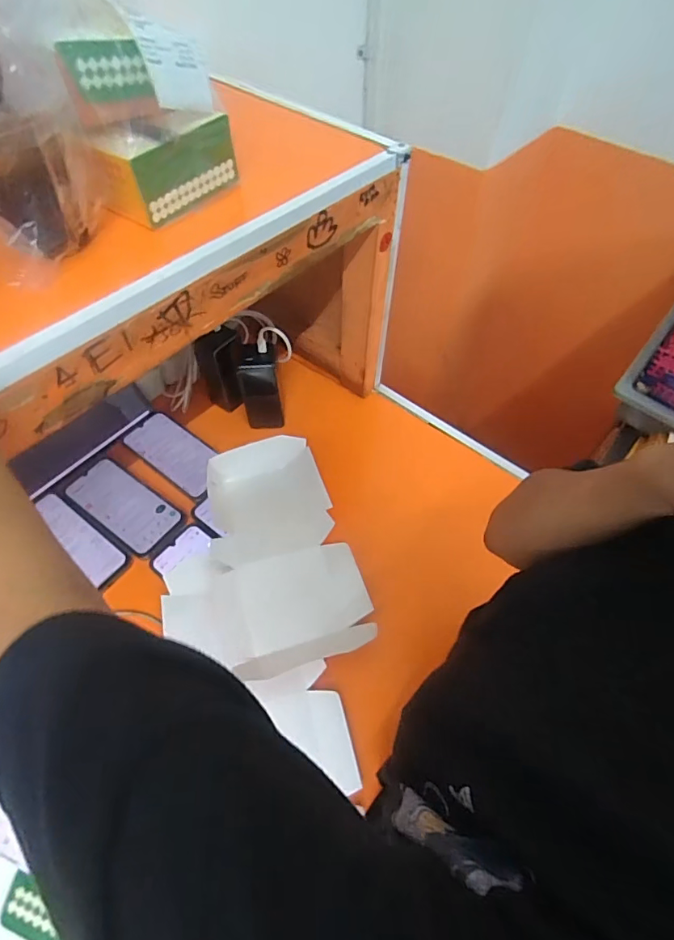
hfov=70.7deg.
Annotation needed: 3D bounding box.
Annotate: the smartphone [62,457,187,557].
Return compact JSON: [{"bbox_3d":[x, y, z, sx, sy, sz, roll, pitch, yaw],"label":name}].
[{"bbox_3d":[-0.298,0.047,0.659,0.177,0.006,0.085,29,59,17],"label":"smartphone"}]

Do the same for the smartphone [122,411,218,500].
[{"bbox_3d":[-0.241,-0.029,0.708,0.165,0.011,0.076,32,60,19],"label":"smartphone"}]

